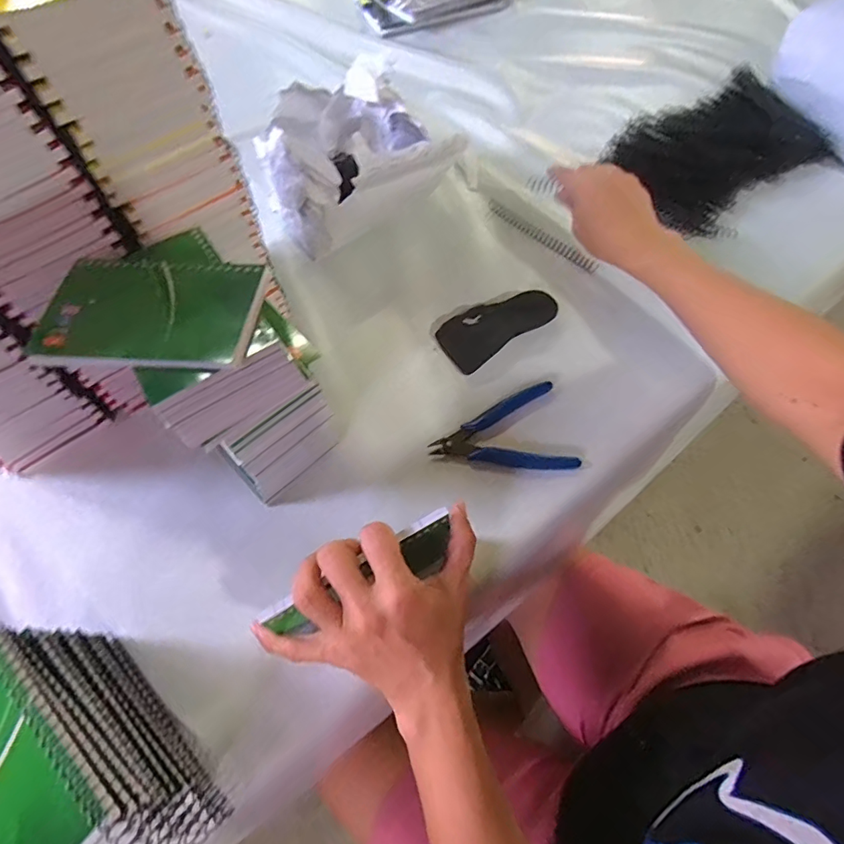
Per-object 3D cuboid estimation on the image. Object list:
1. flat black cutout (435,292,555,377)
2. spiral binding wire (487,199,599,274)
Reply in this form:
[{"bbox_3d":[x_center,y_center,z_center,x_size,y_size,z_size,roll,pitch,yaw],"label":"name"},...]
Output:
[{"bbox_3d":[0.074,-0.097,0.486,0.117,0.015,0.053,-31,64,-14],"label":"flat black cutout"},{"bbox_3d":[0.132,-0.211,0.549,0.015,0.010,0.153,-39,66,-17],"label":"spiral binding wire"}]

